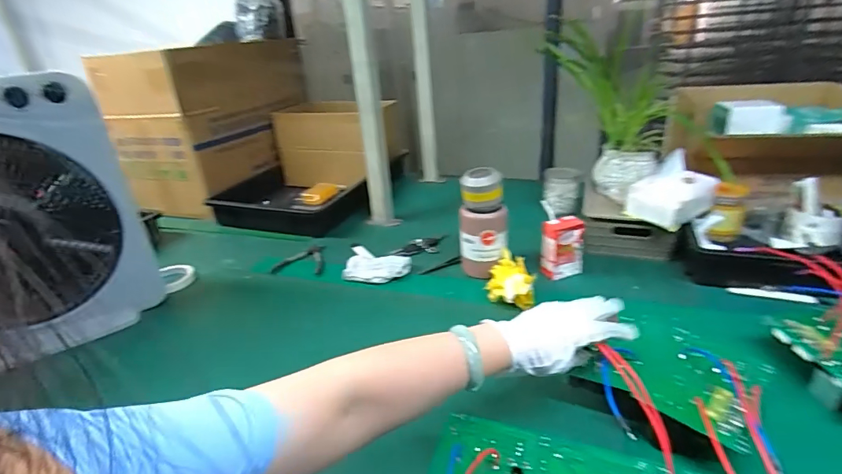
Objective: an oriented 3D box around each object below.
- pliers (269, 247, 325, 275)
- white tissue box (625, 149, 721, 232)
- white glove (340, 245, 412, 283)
[{"bbox_3d":[-0.267,0.053,0.958,0.108,0.012,0.162,-9,26,-9],"label":"pliers"},{"bbox_3d":[0.467,-0.090,0.827,0.155,0.104,0.101,-20,30,-29],"label":"white tissue box"},{"bbox_3d":[-0.088,0.062,0.881,0.127,0.035,0.076,2,27,13],"label":"white glove"}]

